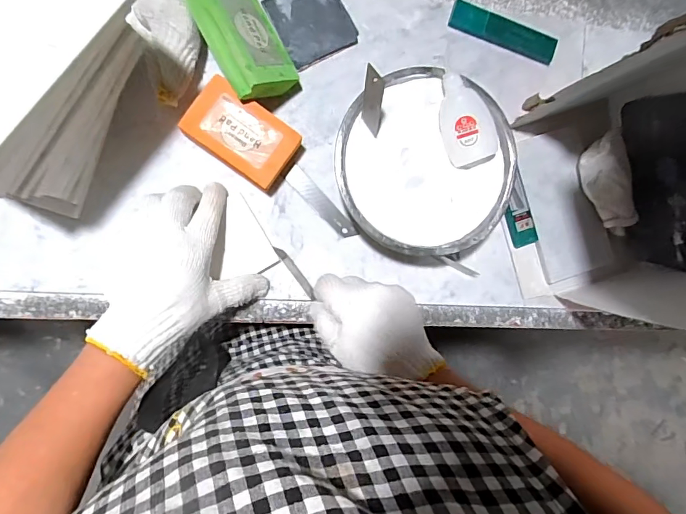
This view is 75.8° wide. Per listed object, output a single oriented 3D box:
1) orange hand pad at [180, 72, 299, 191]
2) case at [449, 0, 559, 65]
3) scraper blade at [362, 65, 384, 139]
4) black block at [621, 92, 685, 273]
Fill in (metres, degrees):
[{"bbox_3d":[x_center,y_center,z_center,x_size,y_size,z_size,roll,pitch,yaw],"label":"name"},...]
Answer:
[{"bbox_3d":[-0.091,-0.109,0.404,0.093,0.035,0.060,34,85,-6],"label":"orange hand pad"},{"bbox_3d":[0.164,-0.228,0.451,0.114,0.018,0.022,18,86,-8],"label":"case"},{"bbox_3d":[0.026,-0.134,0.375,0.017,0.067,0.010,17,60,10],"label":"scraper blade"},{"bbox_3d":[0.299,-0.065,0.409,0.012,0.081,0.160,-18,107,-8],"label":"black block"}]

